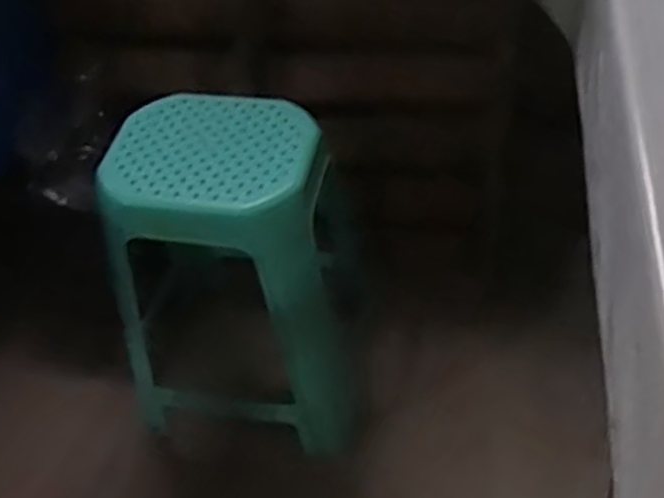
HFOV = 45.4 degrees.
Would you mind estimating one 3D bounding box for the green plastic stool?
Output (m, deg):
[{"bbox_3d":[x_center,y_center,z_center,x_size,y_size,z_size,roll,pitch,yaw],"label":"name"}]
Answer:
[{"bbox_3d":[-0.151,0.060,1.391,0.392,0.615,0.315,2,49,8],"label":"green plastic stool"}]

